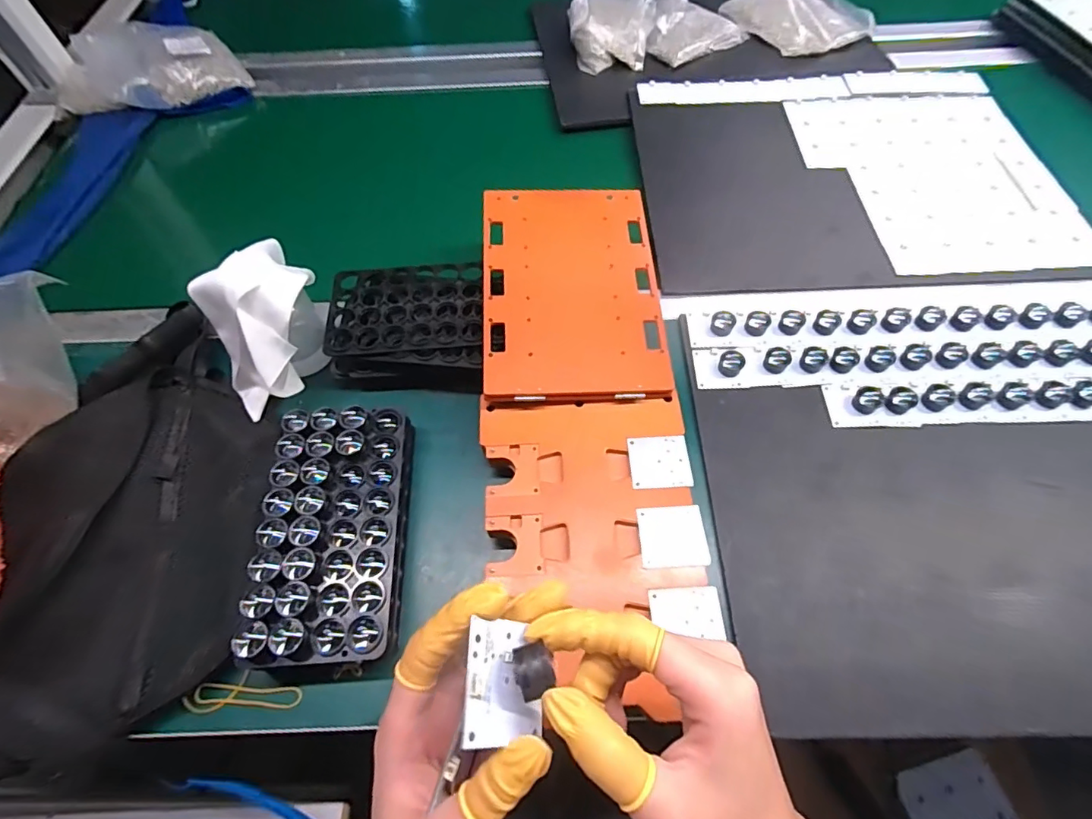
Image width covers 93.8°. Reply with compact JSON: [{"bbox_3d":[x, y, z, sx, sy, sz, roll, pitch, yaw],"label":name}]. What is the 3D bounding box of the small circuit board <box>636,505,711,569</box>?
[{"bbox_3d":[0.095,0.095,0.382,0.048,0.004,0.045,-3,61,0],"label":"small circuit board"}]

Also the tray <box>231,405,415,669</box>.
[{"bbox_3d":[-0.159,0.090,0.395,0.100,0.050,0.191,-2,61,1],"label":"tray"}]

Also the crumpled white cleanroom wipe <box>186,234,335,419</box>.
[{"bbox_3d":[-0.246,-0.072,0.451,0.112,0.106,0.097,-34,66,-16],"label":"crumpled white cleanroom wipe"}]

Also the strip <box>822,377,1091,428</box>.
[{"bbox_3d":[0.440,-0.010,0.456,0.364,0.017,0.043,-1,61,1],"label":"strip"}]

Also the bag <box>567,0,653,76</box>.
[{"bbox_3d":[0.096,-0.572,0.755,0.121,0.054,0.161,-4,61,-1],"label":"bag"}]

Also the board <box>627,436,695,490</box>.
[{"bbox_3d":[0.092,0.042,0.413,0.048,0.004,0.044,-4,61,1],"label":"board"}]

